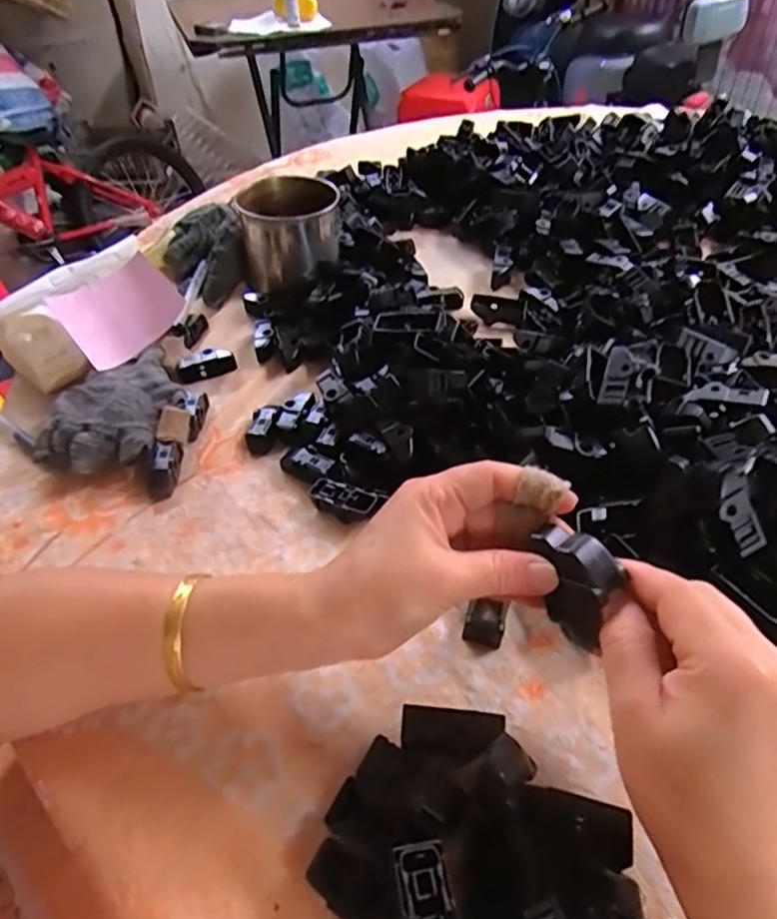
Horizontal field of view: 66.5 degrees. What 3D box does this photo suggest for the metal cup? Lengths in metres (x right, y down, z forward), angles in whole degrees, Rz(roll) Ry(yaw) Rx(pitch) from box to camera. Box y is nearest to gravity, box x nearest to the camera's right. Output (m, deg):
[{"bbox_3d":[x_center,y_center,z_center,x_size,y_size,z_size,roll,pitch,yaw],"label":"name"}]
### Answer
[{"bbox_3d":[-0.095,-0.224,0.583,0.095,0.075,0.100,-3,46,3],"label":"metal cup"}]

